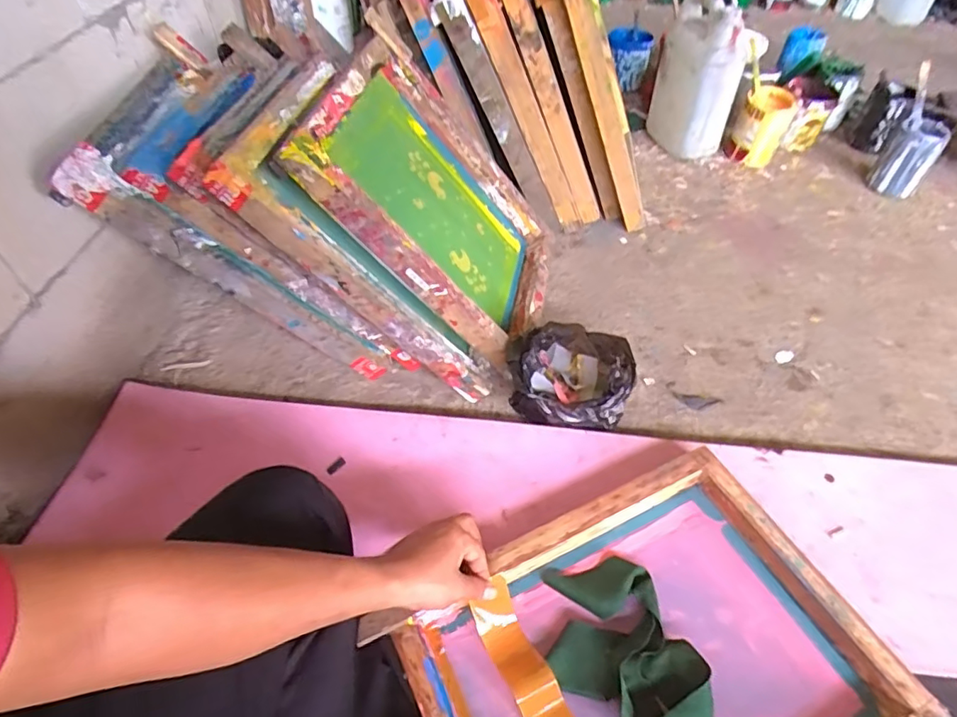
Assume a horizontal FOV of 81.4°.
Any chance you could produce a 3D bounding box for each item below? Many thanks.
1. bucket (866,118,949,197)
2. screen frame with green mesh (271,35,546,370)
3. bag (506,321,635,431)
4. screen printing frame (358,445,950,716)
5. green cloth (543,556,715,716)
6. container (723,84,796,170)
[{"bbox_3d":[0.926,-0.429,1.204,0.096,0.135,0.099,33,56,25],"label":"bucket"},{"bbox_3d":[-0.059,-0.237,0.869,0.056,0.444,0.359,-20,39,35],"label":"screen frame with green mesh"},{"bbox_3d":[0.133,0.024,0.821,0.174,0.114,0.141,9,49,7],"label":"bag"},{"bbox_3d":[0.175,0.323,0.576,0.449,0.055,0.342,-22,51,-16],"label":"screen printing frame"},{"bbox_3d":[0.156,0.320,0.599,0.147,0.042,0.201,-3,49,-3],"label":"green cloth"},{"bbox_3d":[0.621,-0.510,1.231,0.113,0.141,0.105,24,53,19],"label":"container"}]

